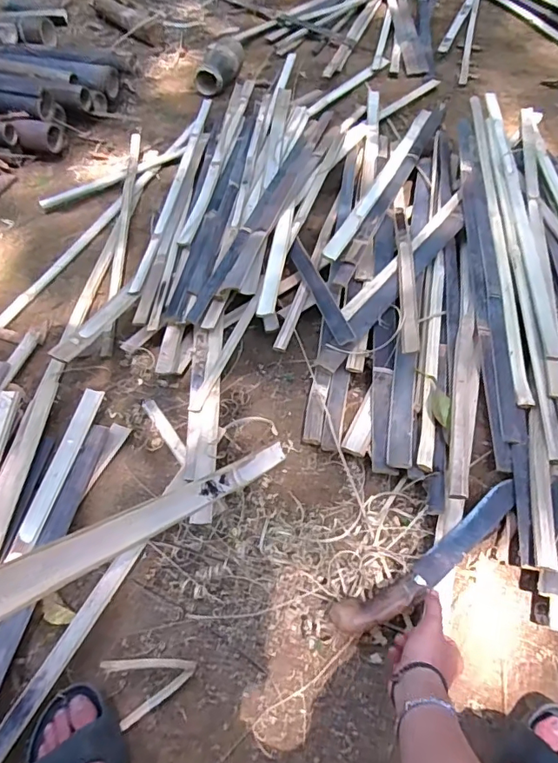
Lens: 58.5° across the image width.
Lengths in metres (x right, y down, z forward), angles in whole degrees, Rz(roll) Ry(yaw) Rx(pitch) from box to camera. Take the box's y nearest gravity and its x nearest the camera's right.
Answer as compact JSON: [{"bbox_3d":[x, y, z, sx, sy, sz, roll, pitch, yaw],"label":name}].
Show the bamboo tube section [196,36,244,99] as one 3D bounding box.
[{"bbox_3d":[-0.191,-1.061,1.666,0.100,0.087,0.259,12,56,12],"label":"bamboo tube section"}]

